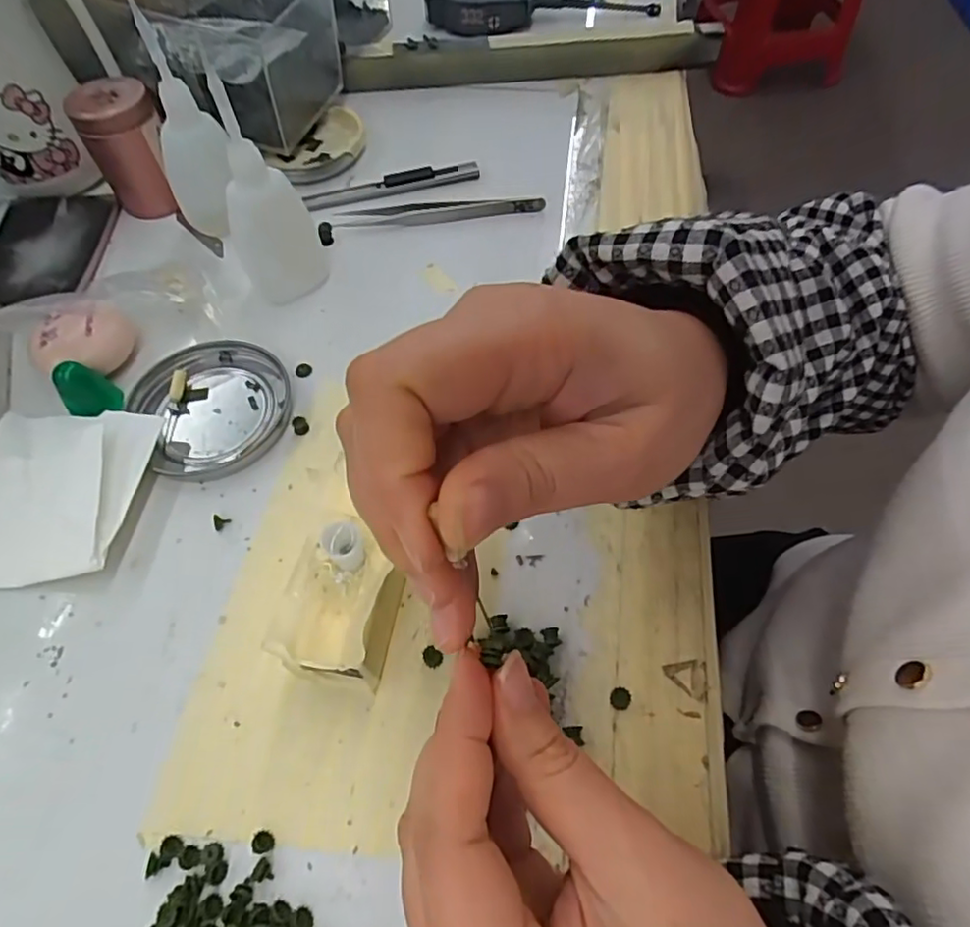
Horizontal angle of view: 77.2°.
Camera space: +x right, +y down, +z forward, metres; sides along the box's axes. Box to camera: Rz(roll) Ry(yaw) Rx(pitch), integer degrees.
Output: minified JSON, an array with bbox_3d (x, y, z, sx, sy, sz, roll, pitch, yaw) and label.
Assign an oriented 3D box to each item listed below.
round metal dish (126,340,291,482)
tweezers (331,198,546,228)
[{"bbox_3d":[-0.135,-0.031,0.302,0.071,0.007,0.078,0,59,1],"label":"round metal dish"},{"bbox_3d":[-0.028,-0.154,0.371,0.126,0.010,0.011,-3,59,-1],"label":"tweezers"}]

